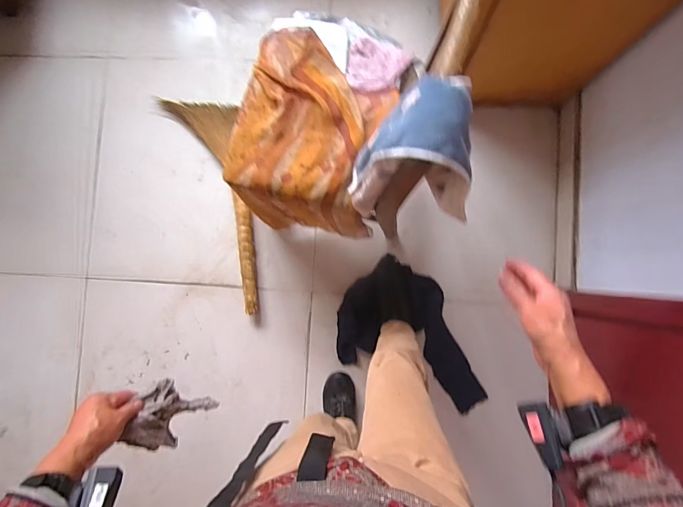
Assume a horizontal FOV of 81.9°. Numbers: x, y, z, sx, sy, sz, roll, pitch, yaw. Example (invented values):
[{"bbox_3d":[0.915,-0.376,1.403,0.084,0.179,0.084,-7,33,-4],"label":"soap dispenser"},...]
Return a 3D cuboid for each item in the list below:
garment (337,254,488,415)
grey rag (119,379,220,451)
[{"bbox_3d":[0.243,0.241,1.271,0.496,0.027,0.358,20,88,5],"label":"garment"},{"bbox_3d":[-0.270,0.252,0.605,0.080,0.124,0.079,42,90,5],"label":"grey rag"}]

